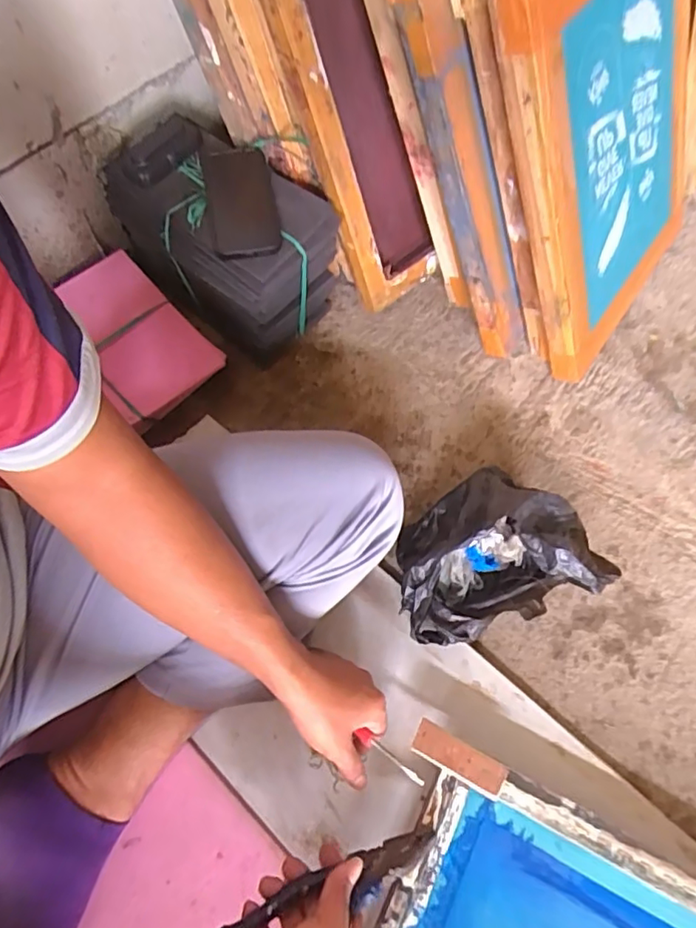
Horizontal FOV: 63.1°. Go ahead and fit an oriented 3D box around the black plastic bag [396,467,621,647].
[{"bbox_3d":[0.153,0.097,0.629,0.203,0.138,0.152,-17,64,-6],"label":"black plastic bag"}]

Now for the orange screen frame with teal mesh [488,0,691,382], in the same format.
[{"bbox_3d":[0.334,-0.398,0.691,0.044,0.471,0.384,24,65,41],"label":"orange screen frame with teal mesh"}]

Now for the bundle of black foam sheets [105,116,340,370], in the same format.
[{"bbox_3d":[-0.165,-0.297,0.787,0.281,0.217,0.170,31,69,16],"label":"bundle of black foam sheets"}]

